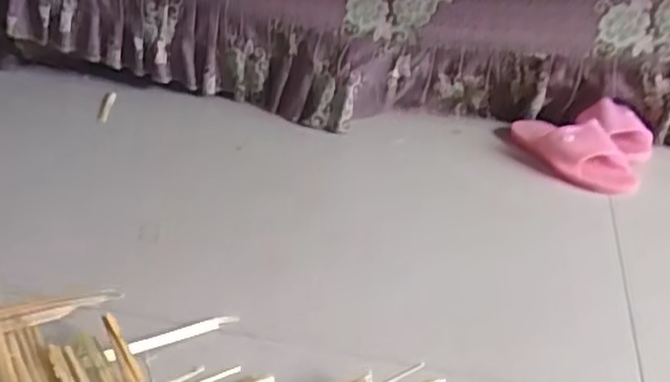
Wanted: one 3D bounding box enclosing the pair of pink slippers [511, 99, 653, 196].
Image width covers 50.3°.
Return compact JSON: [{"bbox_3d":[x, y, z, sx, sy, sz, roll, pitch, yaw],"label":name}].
[{"bbox_3d":[0.387,-0.082,1.142,0.214,0.074,0.199,15,30,24],"label":"pair of pink slippers"}]

